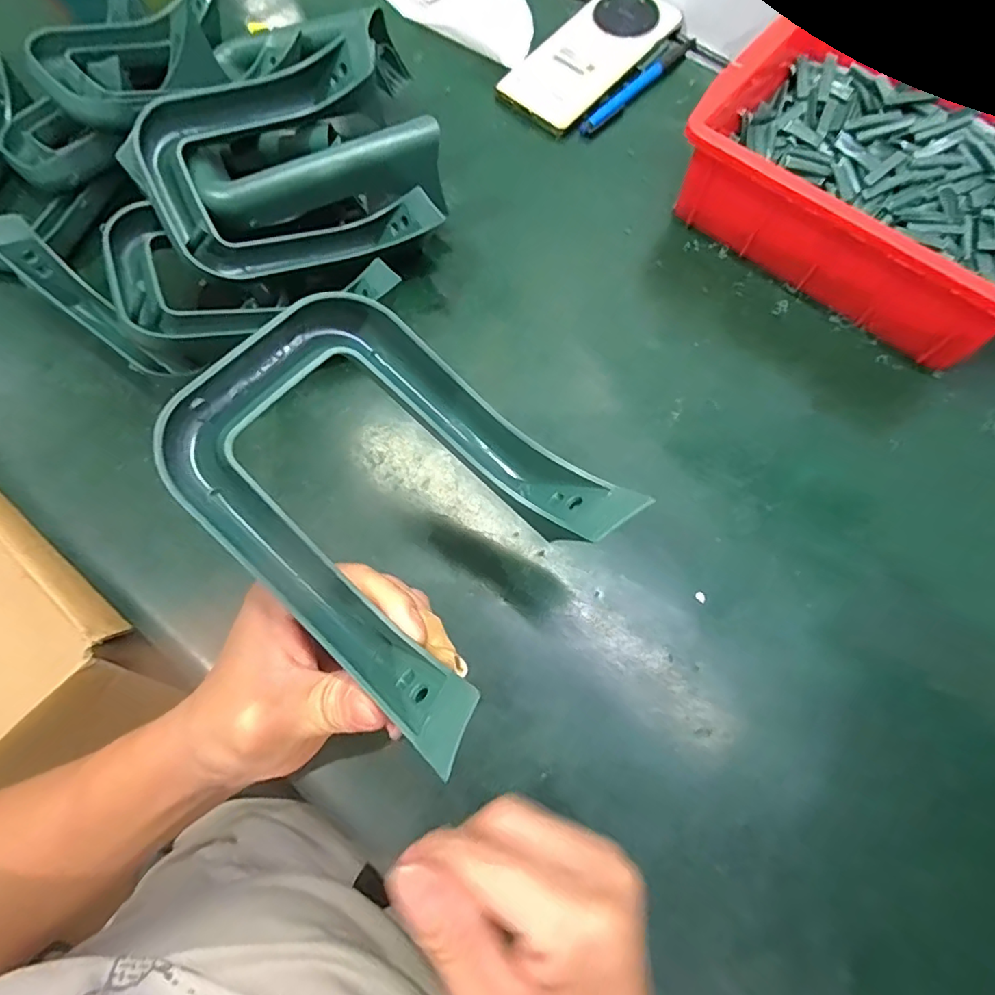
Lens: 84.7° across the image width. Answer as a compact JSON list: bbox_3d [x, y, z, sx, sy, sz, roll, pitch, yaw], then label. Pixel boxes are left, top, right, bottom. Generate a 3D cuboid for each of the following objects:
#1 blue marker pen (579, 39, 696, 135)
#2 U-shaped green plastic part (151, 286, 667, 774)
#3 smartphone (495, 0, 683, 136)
[{"bbox_3d":[0.117,-0.344,0.457,0.131,0.012,0.013,-43,76,-13],"label":"blue marker pen"},{"bbox_3d":[-0.041,-0.003,0.223,0.162,0.063,0.128,38,76,12],"label":"U-shaped green plastic part"},{"bbox_3d":[0.080,-0.376,0.462,0.074,0.007,0.164,41,82,9],"label":"smartphone"}]

